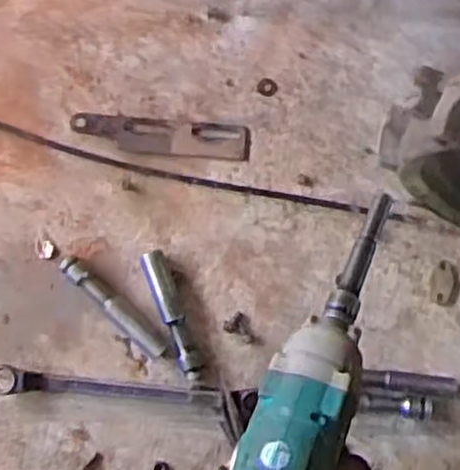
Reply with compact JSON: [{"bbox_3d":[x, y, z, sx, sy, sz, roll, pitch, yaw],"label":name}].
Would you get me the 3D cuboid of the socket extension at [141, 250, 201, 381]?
[{"bbox_3d":[-0.056,0.078,0.756,0.022,0.027,0.127,-19,90,-4],"label":"socket extension"}]

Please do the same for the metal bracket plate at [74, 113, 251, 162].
[{"bbox_3d":[-0.067,-0.096,0.767,0.172,0.004,0.036,4,88,-4],"label":"metal bracket plate"}]

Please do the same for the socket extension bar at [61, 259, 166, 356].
[{"bbox_3d":[-0.113,0.070,0.755,0.128,0.018,0.021,43,86,-2],"label":"socket extension bar"}]

